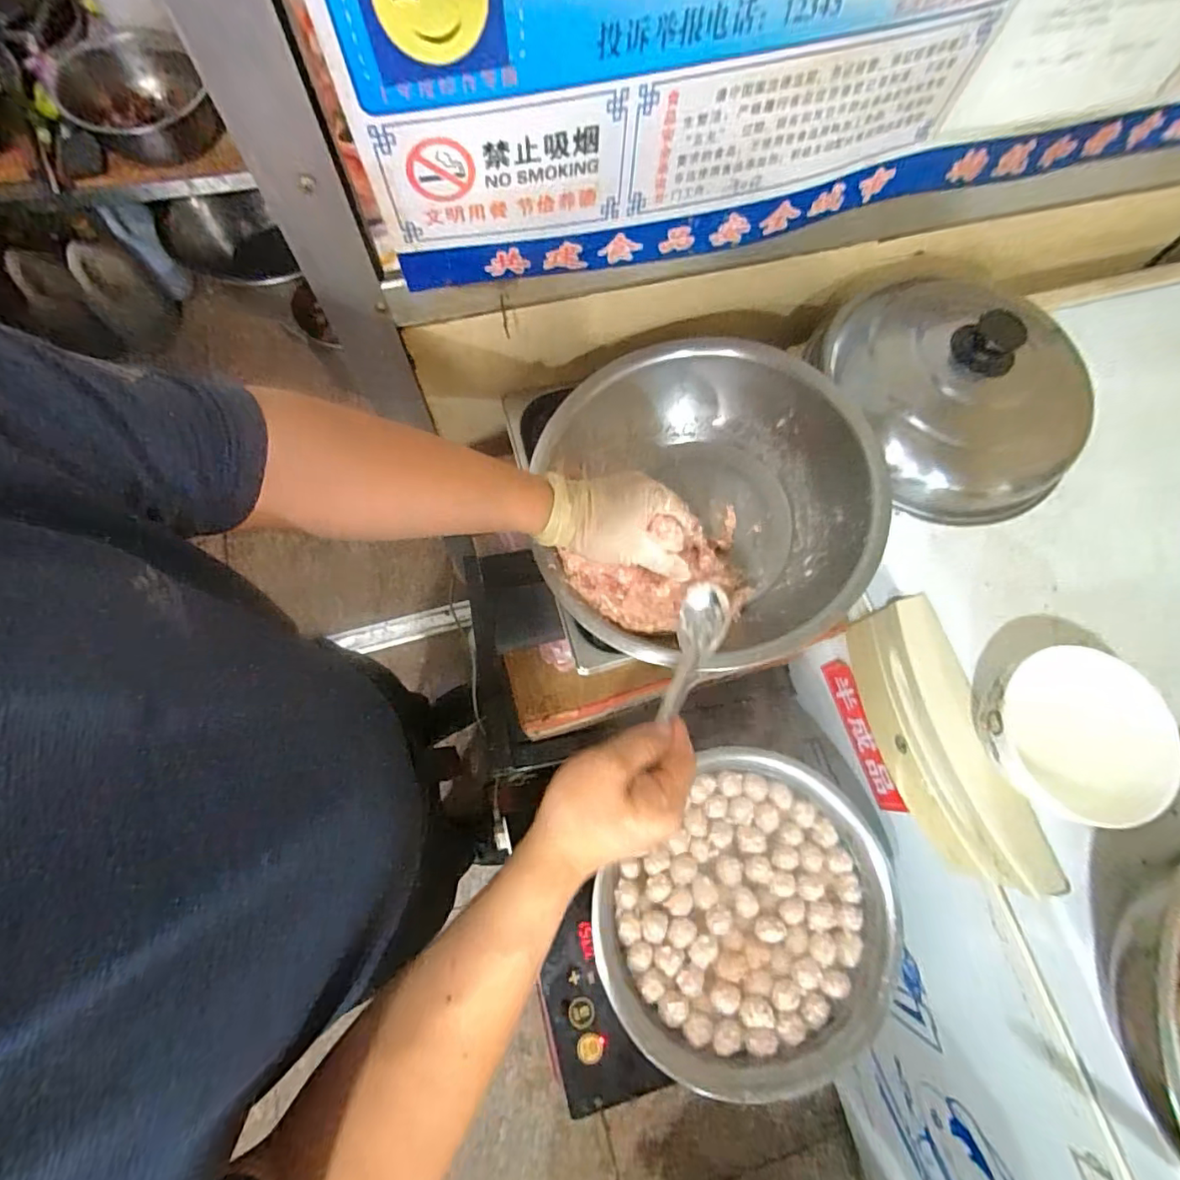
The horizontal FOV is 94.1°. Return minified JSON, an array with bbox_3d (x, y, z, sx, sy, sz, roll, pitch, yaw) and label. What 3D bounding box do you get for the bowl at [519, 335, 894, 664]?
[{"bbox_3d":[0.108,-0.082,0.539,0.290,0.112,0.312,1,72,-2],"label":"bowl"}]

